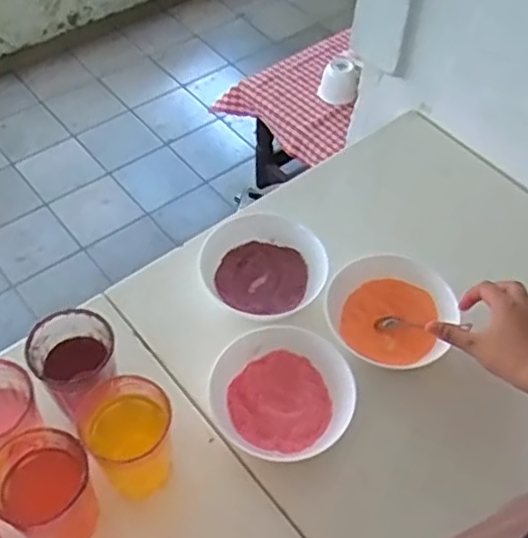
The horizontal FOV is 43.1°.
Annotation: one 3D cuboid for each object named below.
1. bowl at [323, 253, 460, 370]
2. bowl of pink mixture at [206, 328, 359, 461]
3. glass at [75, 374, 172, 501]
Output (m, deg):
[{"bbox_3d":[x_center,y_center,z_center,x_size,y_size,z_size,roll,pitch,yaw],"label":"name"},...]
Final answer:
[{"bbox_3d":[0.137,0.053,0.752,0.135,0.059,0.127,2,53,-2],"label":"bowl"},{"bbox_3d":[0.017,0.127,0.687,0.144,0.041,0.127,5,53,1],"label":"bowl of pink mixture"},{"bbox_3d":[-0.124,0.158,0.621,0.076,0.118,0.075,-5,53,-7],"label":"glass"}]

